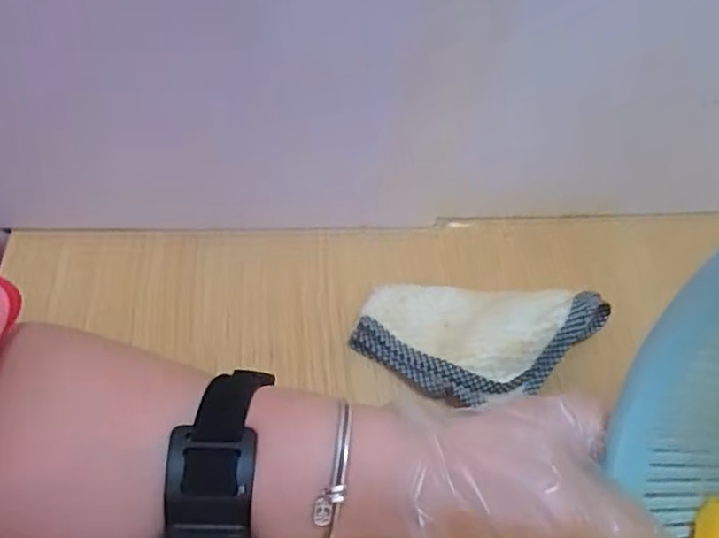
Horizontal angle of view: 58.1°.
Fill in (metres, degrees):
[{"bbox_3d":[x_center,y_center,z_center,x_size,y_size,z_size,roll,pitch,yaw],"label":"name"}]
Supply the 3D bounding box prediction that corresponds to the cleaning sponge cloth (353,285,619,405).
[{"bbox_3d":[0.070,0.042,0.371,0.142,0.032,0.072,6,54,1],"label":"cleaning sponge cloth"}]

